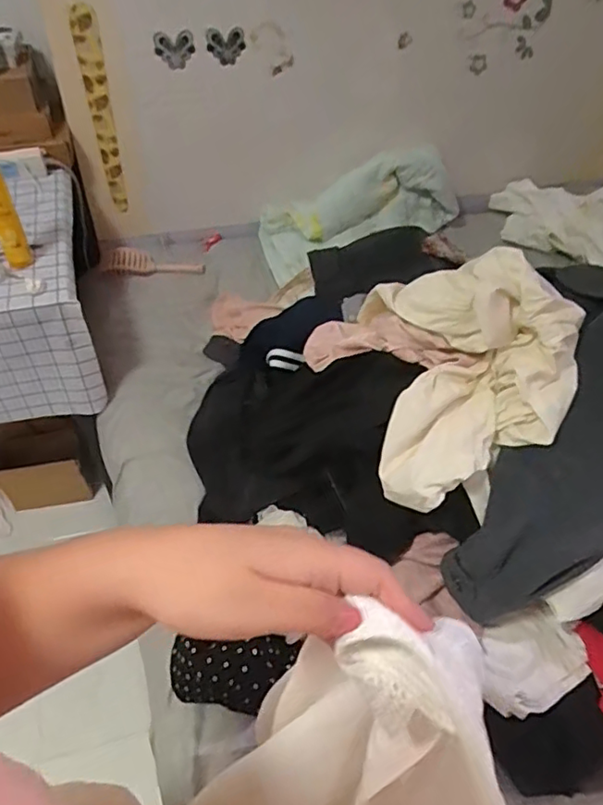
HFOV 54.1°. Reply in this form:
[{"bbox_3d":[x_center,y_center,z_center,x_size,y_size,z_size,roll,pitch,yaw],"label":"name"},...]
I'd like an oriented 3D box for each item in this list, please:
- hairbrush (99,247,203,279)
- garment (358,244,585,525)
[{"bbox_3d":[-0.348,-0.317,1.353,0.234,0.028,0.078,9,51,4],"label":"hairbrush"},{"bbox_3d":[0.204,-0.065,0.800,0.316,0.169,0.359,2,51,-1],"label":"garment"}]

